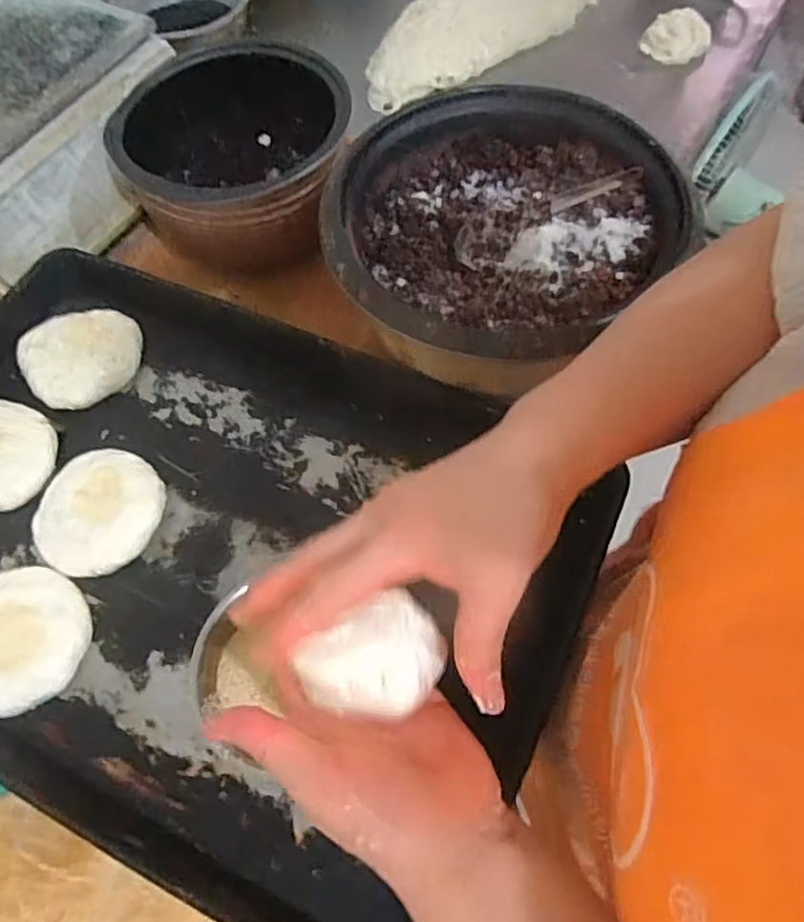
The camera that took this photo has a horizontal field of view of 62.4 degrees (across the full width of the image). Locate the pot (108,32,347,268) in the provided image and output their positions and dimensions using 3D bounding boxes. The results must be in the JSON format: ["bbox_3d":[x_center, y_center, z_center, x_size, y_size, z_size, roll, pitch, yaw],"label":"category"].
[{"bbox_3d":[-0.189,-0.319,0.719,0.259,0.134,0.198,1,66,3],"label":"pot"}]

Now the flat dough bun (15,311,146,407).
[{"bbox_3d":[-0.322,-0.108,0.669,0.113,0.023,0.099,-36,67,-14],"label":"flat dough bun"}]

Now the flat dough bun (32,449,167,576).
[{"bbox_3d":[-0.269,0.045,0.593,0.104,0.033,0.114,-1,64,2],"label":"flat dough bun"}]

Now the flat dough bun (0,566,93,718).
[{"bbox_3d":[-0.314,0.143,0.539,0.111,0.020,0.112,17,66,11],"label":"flat dough bun"}]

